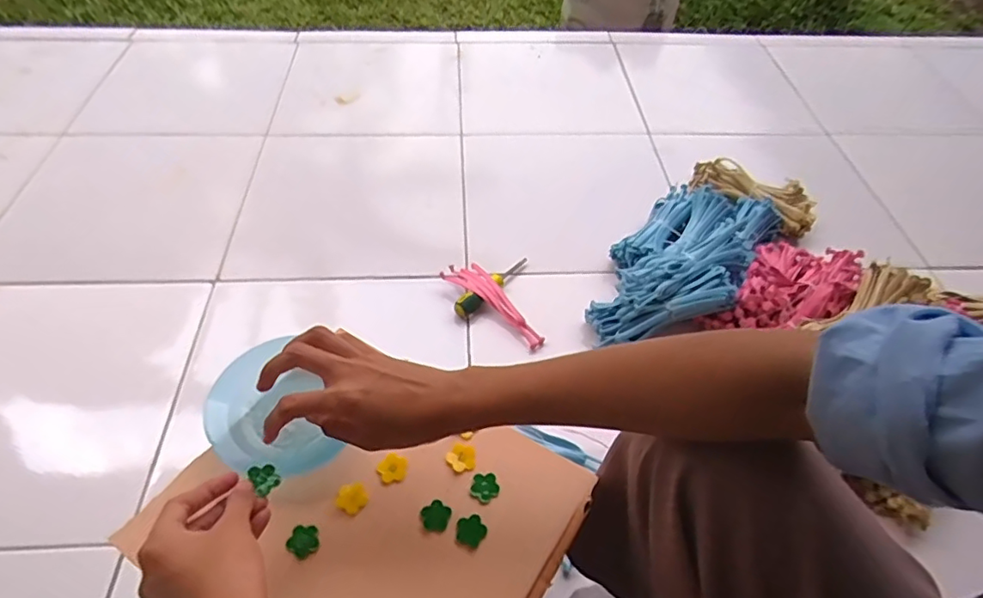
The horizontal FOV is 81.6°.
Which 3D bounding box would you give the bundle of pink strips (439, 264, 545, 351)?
[{"bbox_3d":[0.002,0.006,0.871,0.054,0.029,0.191,-33,59,-25],"label":"bundle of pink strips"}]

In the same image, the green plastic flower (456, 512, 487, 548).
[{"bbox_3d":[-0.015,0.176,0.433,0.022,0.004,0.023,1,51,-1],"label":"green plastic flower"}]

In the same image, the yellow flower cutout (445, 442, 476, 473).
[{"bbox_3d":[-0.024,0.132,0.473,0.023,0.004,0.022,1,51,-1],"label":"yellow flower cutout"}]

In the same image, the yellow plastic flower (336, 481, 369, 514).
[{"bbox_3d":[-0.111,0.157,0.451,0.023,0.006,0.022,-24,56,-20],"label":"yellow plastic flower"}]

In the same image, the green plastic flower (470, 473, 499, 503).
[{"bbox_3d":[-0.005,0.150,0.456,0.022,0.004,0.023,1,51,-1],"label":"green plastic flower"}]

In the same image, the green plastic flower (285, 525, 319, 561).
[{"bbox_3d":[-0.142,0.183,0.430,0.023,0.004,0.023,1,51,-1],"label":"green plastic flower"}]

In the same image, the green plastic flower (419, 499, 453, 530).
[{"bbox_3d":[-0.043,0.168,0.441,0.022,0.004,0.022,-24,56,-20],"label":"green plastic flower"}]

